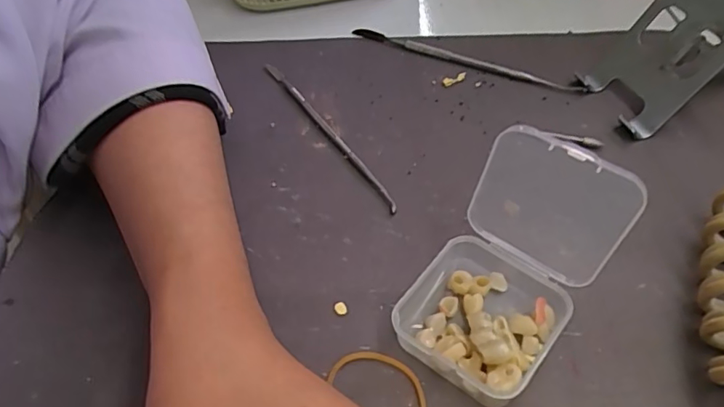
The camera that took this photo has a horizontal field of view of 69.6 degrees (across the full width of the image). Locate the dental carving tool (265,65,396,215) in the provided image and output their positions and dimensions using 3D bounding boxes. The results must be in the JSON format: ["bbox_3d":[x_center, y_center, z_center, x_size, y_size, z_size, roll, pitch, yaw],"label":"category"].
[{"bbox_3d":[-0.022,-0.044,0.299,0.006,0.006,0.146,-27,53,-18],"label":"dental carving tool"}]

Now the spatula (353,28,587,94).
[{"bbox_3d":[0.065,-0.094,0.336,0.152,0.007,0.010,21,54,20],"label":"spatula"}]

